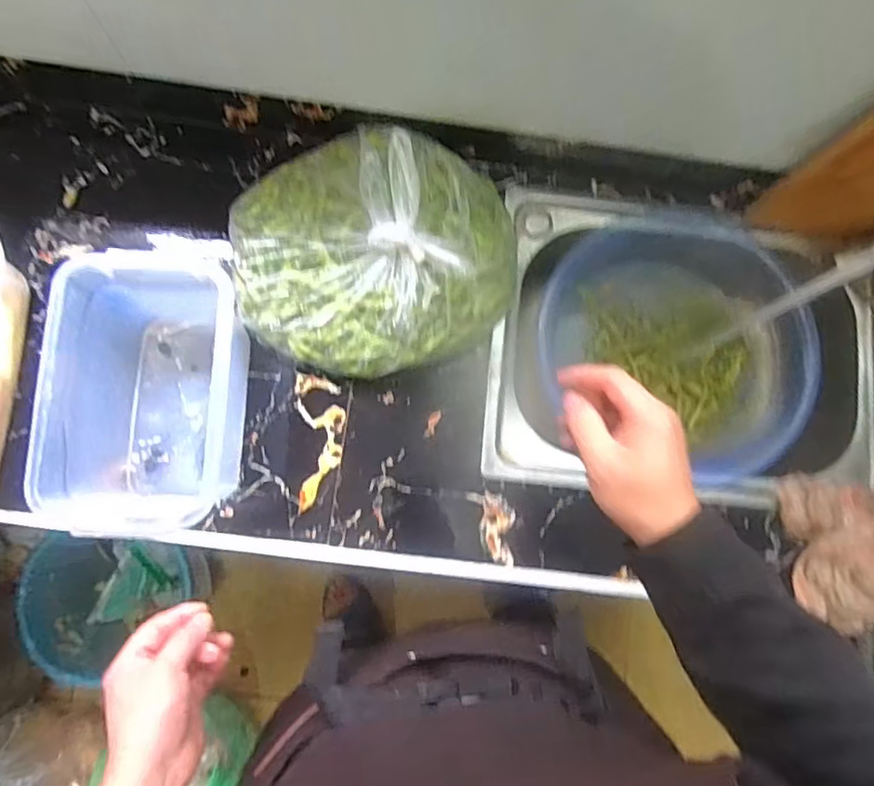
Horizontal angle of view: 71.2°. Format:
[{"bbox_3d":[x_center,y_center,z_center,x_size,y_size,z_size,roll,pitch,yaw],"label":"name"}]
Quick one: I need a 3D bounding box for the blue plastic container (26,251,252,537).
[{"bbox_3d":[-0.276,0.010,0.597,0.136,0.175,0.225,2,81,-3],"label":"blue plastic container"}]

